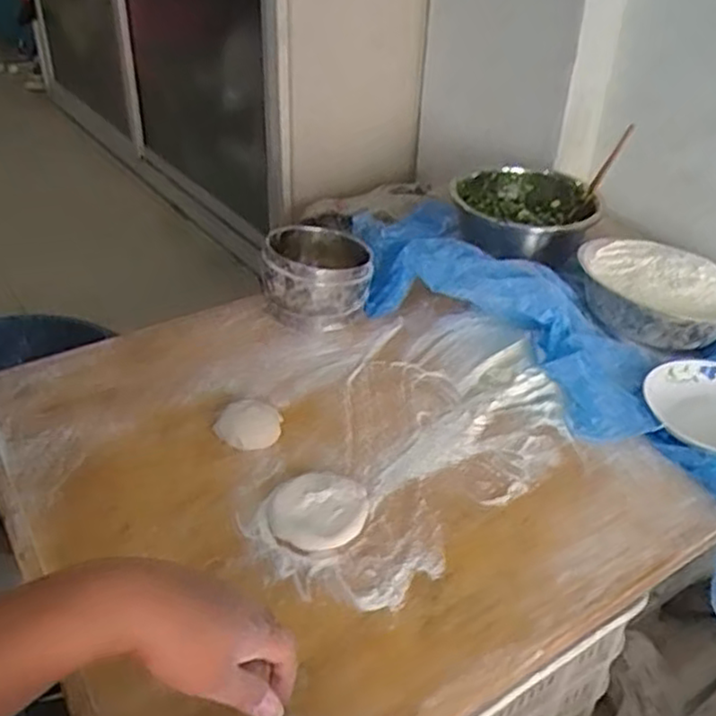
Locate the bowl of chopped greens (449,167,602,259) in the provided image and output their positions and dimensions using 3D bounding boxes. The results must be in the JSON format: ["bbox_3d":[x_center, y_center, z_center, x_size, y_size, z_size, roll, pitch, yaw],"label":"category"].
[{"bbox_3d":[0.277,-0.238,1.232,0.237,0.102,0.201,0,35,-3],"label":"bowl of chopped greens"}]

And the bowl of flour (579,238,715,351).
[{"bbox_3d":[0.444,-0.094,1.048,0.216,0.074,0.206,1,35,-1],"label":"bowl of flour"}]

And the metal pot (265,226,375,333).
[{"bbox_3d":[-0.059,-0.119,1.058,0.151,0.108,0.152,-3,36,-6],"label":"metal pot"}]

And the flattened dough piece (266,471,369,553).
[{"bbox_3d":[-0.041,0.157,0.751,0.097,0.016,0.100,1,35,-1],"label":"flattened dough piece"}]

